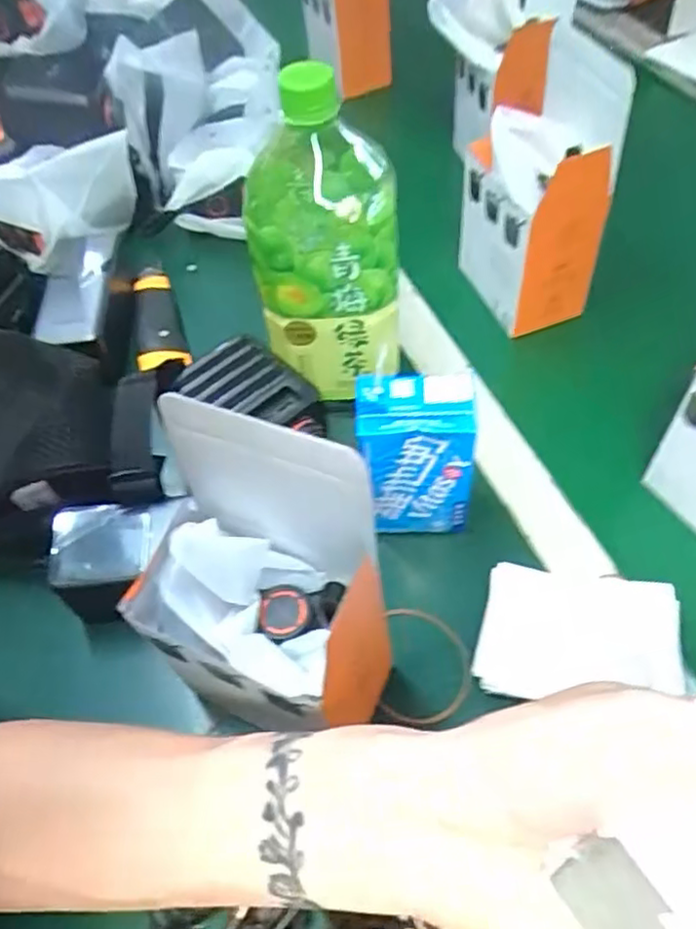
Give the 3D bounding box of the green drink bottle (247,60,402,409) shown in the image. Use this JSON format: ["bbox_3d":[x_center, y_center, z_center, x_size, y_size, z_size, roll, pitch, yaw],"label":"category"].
[{"bbox_3d":[-0.017,-0.139,0.431,0.089,0.204,0.100,-14,53,-5],"label":"green drink bottle"}]

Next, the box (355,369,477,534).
[{"bbox_3d":[0.040,-0.002,0.396,0.062,0.125,0.035,-1,53,5],"label":"box"}]

